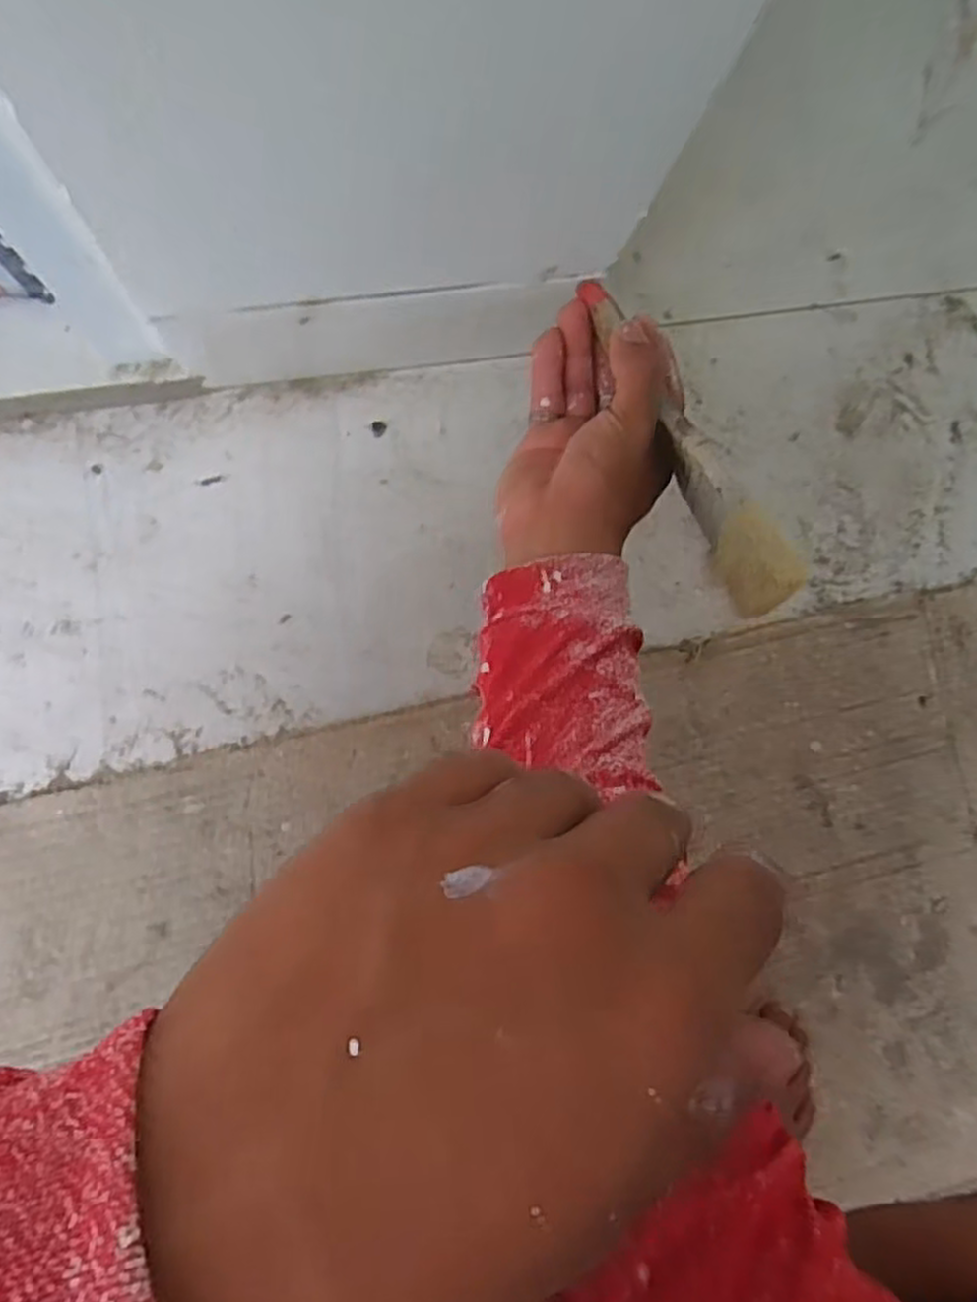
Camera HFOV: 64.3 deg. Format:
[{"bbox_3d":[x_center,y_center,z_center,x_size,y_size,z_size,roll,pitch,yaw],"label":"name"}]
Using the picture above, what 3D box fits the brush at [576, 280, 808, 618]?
[{"bbox_3d":[0.096,-0.098,0.376,0.019,0.037,0.176,-22,73,-8],"label":"brush"}]

